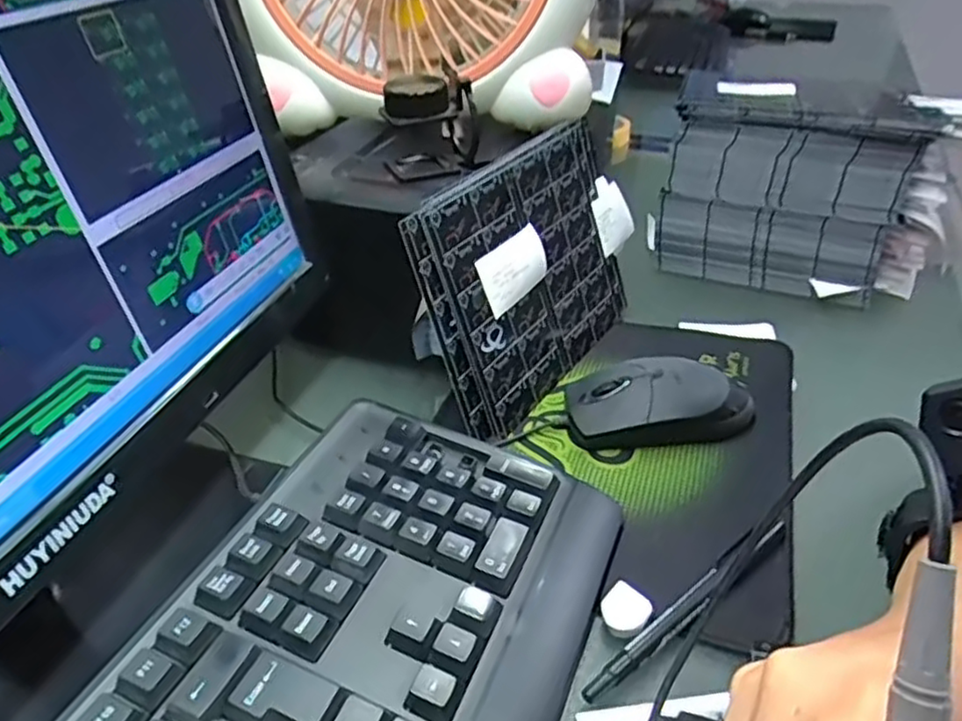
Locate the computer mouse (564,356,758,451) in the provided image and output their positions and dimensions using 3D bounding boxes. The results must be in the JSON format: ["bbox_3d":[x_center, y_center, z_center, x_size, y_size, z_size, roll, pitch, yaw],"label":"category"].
[{"bbox_3d":[0.111,0.024,0.412,0.114,0.035,0.053,-1,35,1],"label":"computer mouse"}]

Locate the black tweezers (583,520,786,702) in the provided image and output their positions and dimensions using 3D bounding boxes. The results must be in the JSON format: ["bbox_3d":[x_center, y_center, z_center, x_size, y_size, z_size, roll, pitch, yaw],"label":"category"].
[{"bbox_3d":[0.098,0.111,0.315,0.140,0.009,0.013,-28,43,-32],"label":"black tweezers"}]

